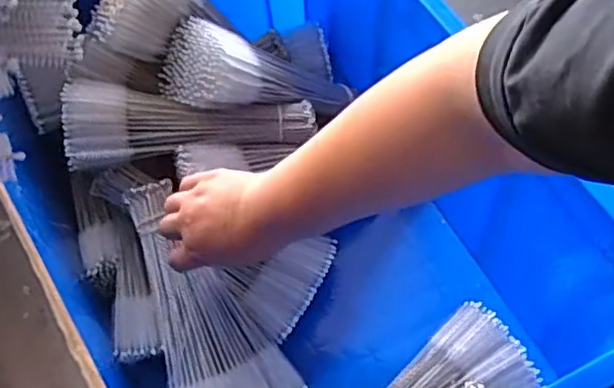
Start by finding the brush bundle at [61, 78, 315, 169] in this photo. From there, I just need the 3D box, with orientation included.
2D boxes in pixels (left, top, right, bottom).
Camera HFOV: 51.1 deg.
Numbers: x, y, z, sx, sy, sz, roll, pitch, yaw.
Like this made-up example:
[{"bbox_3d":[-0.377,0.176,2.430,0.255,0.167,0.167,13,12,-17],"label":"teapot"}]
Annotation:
[{"bbox_3d":[-0.115,-0.074,0.650,0.247,0.039,0.087,0,59,-14],"label":"brush bundle"}]

